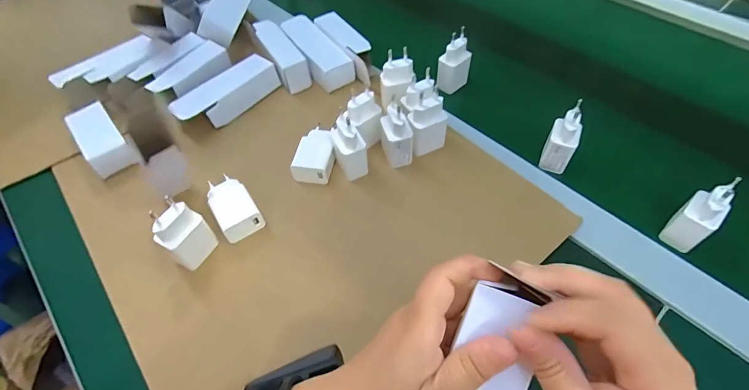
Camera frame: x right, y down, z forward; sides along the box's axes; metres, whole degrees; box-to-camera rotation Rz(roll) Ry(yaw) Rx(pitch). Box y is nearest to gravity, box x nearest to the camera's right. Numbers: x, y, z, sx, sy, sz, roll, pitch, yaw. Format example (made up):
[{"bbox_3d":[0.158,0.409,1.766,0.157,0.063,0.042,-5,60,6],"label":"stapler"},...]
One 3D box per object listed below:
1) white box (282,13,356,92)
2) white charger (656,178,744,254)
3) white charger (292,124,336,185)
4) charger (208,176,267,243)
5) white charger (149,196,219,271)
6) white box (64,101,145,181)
[{"bbox_3d":[-0.083,-0.199,0.533,0.048,0.034,0.137,-29,57,-17],"label":"white box"},{"bbox_3d":[0.296,0.020,0.354,0.034,0.070,0.030,-40,61,-23],"label":"white charger"},{"bbox_3d":[-0.064,-0.043,0.434,0.038,0.026,0.067,8,54,9],"label":"white charger"},{"bbox_3d":[-0.146,0.011,0.400,0.039,0.030,0.071,-30,58,-18],"label":"charger"},{"bbox_3d":[-0.174,0.035,0.355,0.021,0.072,0.039,27,59,21],"label":"white charger"},{"bbox_3d":[-0.315,-0.063,0.452,0.047,0.035,0.095,-37,61,-25],"label":"white box"}]

